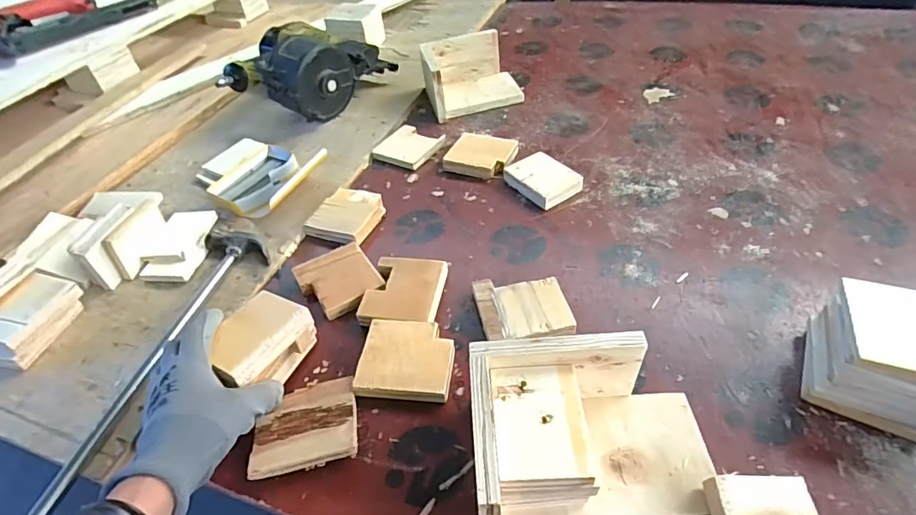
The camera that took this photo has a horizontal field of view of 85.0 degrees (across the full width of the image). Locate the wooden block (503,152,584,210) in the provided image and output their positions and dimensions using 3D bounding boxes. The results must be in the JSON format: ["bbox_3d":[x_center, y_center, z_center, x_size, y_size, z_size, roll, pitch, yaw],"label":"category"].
[{"bbox_3d":[0.119,-0.109,0.702,0.071,0.024,0.095,-31,51,-22],"label":"wooden block"}]

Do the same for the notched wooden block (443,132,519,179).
[{"bbox_3d":[0.036,-0.156,0.761,0.097,0.020,0.088,9,48,15],"label":"notched wooden block"}]

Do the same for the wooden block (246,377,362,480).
[{"bbox_3d":[-0.140,0.155,0.464,0.091,0.027,0.088,-12,46,-5],"label":"wooden block"}]

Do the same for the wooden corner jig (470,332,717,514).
[{"bbox_3d":[0.108,0.141,0.398,0.186,0.094,0.126,-4,46,2],"label":"wooden corner jig"}]

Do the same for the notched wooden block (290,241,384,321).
[{"bbox_3d":[-0.143,0.029,0.604,0.085,0.022,0.100,-26,49,-18],"label":"notched wooden block"}]

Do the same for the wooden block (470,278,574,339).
[{"bbox_3d":[0.070,0.057,0.540,0.095,0.021,0.083,-7,46,0],"label":"wooden block"}]

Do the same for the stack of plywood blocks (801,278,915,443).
[{"bbox_3d":[0.374,0.086,0.436,0.101,0.076,0.102,17,50,21],"label":"stack of plywood blocks"}]

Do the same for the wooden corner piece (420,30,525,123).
[{"bbox_3d":[0.021,-0.322,0.876,0.165,0.088,0.119,-12,46,-6],"label":"wooden corner piece"}]

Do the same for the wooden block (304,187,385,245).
[{"bbox_3d":[-0.151,-0.057,0.689,0.088,0.022,0.096,14,49,19],"label":"wooden block"}]

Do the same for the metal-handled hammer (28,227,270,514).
[{"bbox_3d":[-0.315,0.094,0.540,0.096,0.020,0.378,6,47,12],"label":"metal-handled hammer"}]

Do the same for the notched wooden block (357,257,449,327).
[{"bbox_3d":[-0.061,0.041,0.580,0.085,0.025,0.094,4,47,10],"label":"notched wooden block"}]

